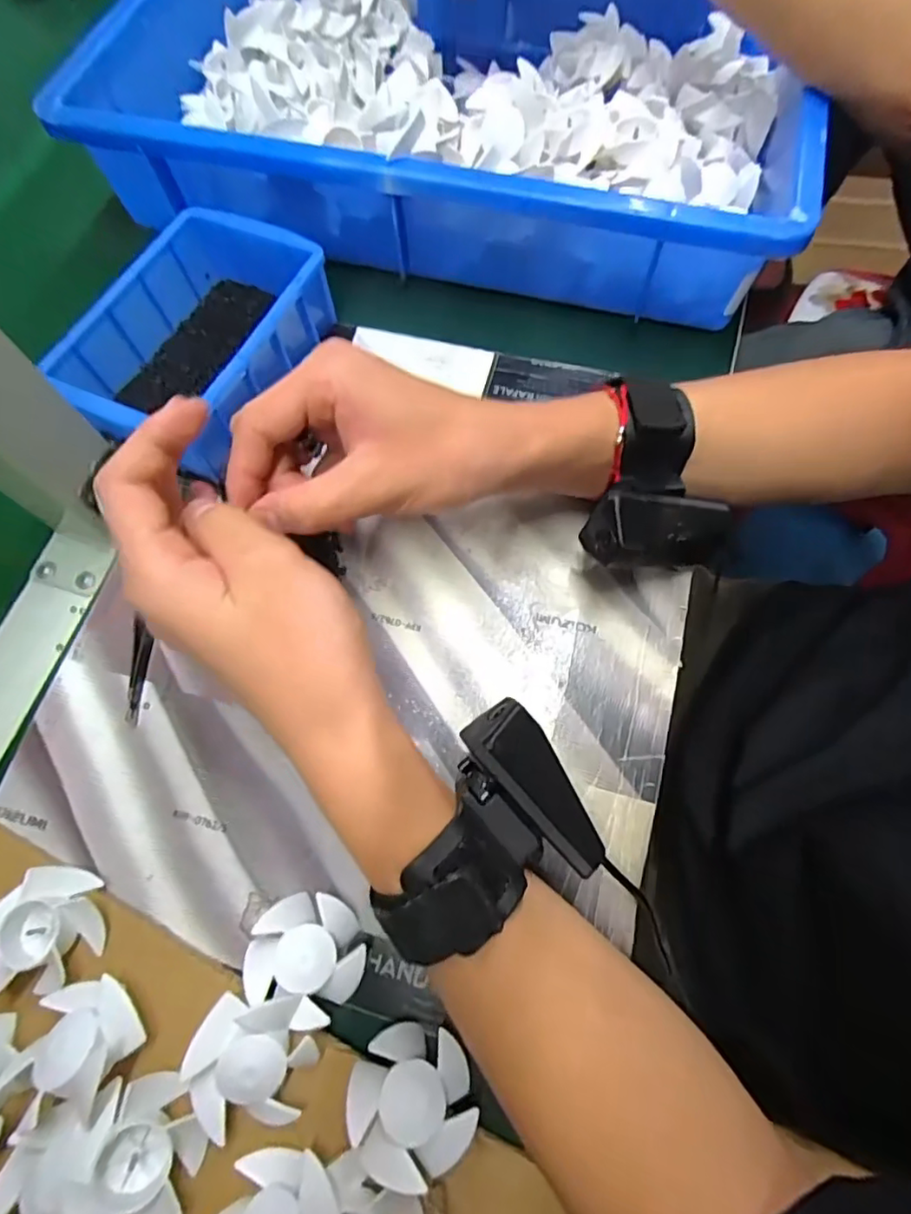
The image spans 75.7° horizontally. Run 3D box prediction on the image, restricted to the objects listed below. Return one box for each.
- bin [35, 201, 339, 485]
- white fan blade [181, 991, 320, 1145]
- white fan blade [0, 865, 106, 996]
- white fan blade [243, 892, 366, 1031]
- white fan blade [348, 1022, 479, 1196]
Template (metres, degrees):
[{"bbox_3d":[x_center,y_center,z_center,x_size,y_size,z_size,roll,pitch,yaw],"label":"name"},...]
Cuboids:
[{"bbox_3d":[-0.143,-0.148,0.330,0.093,0.050,0.142,23,72,10],"label":"bin"},{"bbox_3d":[-0.073,0.167,0.215,0.042,0.027,0.042,-1,70,1],"label":"white fan blade"},{"bbox_3d":[-0.167,0.131,0.240,0.038,0.023,0.042,-35,73,-11],"label":"white fan blade"},{"bbox_3d":[-0.059,0.141,0.239,0.044,0.020,0.042,-1,70,1],"label":"white fan blade"},{"bbox_3d":[-0.016,0.181,0.214,0.045,0.023,0.040,6,70,4],"label":"white fan blade"}]

